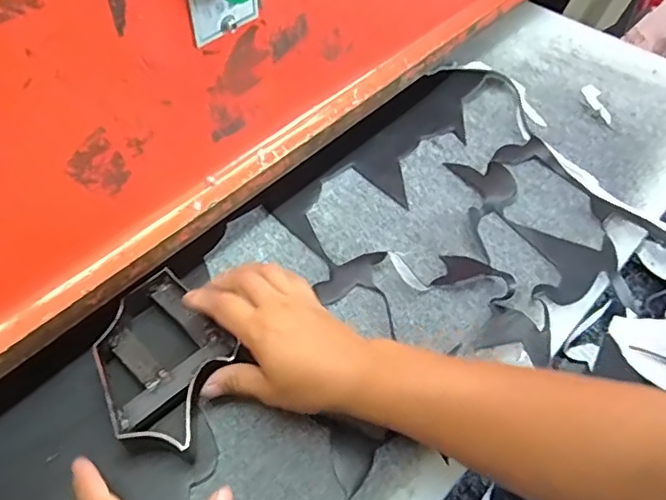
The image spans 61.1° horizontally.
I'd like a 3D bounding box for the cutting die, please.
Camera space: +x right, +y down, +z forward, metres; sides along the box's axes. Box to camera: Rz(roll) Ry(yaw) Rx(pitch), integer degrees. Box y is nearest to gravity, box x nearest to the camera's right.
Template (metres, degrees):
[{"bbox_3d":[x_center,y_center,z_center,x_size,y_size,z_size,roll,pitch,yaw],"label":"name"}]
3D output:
[{"bbox_3d":[-0.133,0.091,0.441,0.139,0.039,0.106,39,62,25],"label":"cutting die"}]

